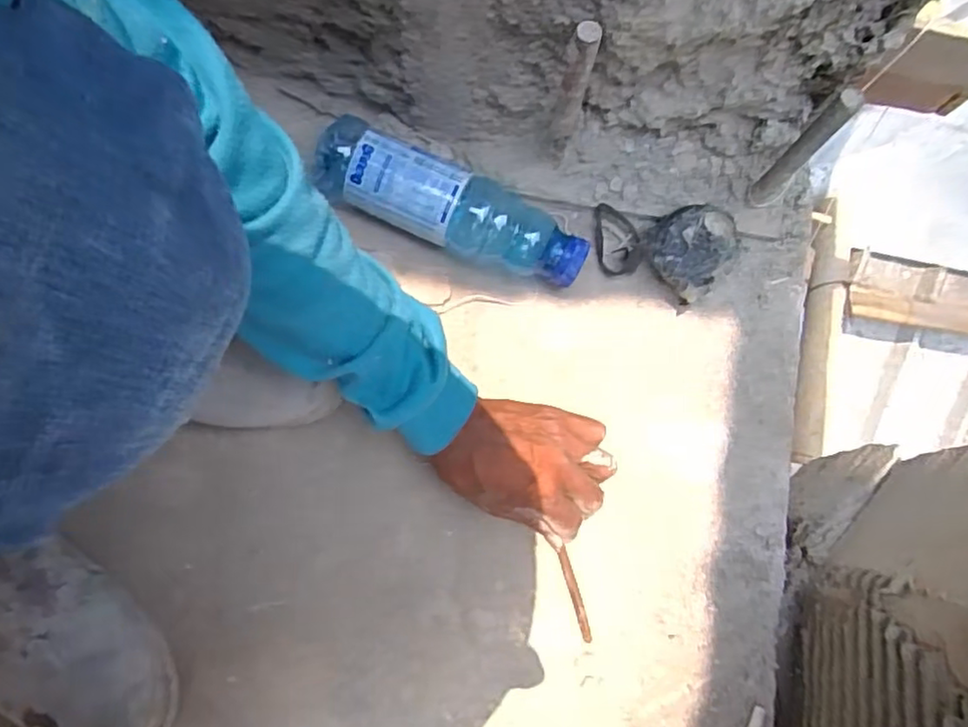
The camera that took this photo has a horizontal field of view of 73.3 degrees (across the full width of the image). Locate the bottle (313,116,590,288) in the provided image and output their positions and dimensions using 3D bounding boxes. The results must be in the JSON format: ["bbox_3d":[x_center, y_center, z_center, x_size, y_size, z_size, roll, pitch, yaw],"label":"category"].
[{"bbox_3d":[-0.023,-0.120,0.511,0.211,0.070,0.060,19,80,2],"label":"bottle"}]

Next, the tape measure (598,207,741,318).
[{"bbox_3d":[0.138,-0.095,0.512,0.103,0.056,0.062,31,81,4],"label":"tape measure"}]

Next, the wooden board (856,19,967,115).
[{"bbox_3d":[0.401,-0.259,0.582,0.100,0.115,0.013,9,80,1],"label":"wooden board"}]

